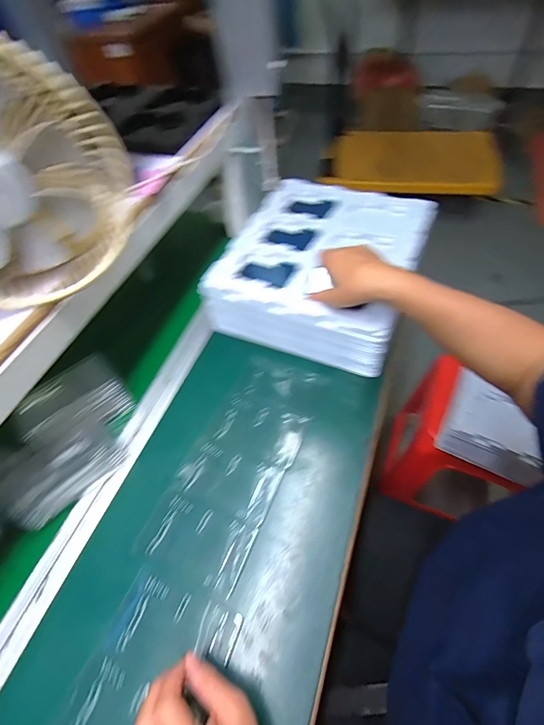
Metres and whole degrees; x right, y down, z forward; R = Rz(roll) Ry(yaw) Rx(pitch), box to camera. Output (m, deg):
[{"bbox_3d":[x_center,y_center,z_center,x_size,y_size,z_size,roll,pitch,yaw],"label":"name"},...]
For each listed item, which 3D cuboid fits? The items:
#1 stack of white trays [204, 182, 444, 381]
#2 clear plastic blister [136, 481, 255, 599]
[{"bbox_3d":[0.085,-0.169,0.610,0.282,0.106,0.311,20,58,13],"label":"stack of white trays"},{"bbox_3d":[-0.090,0.205,0.423,0.127,0.004,0.078,21,59,14],"label":"clear plastic blister"}]

